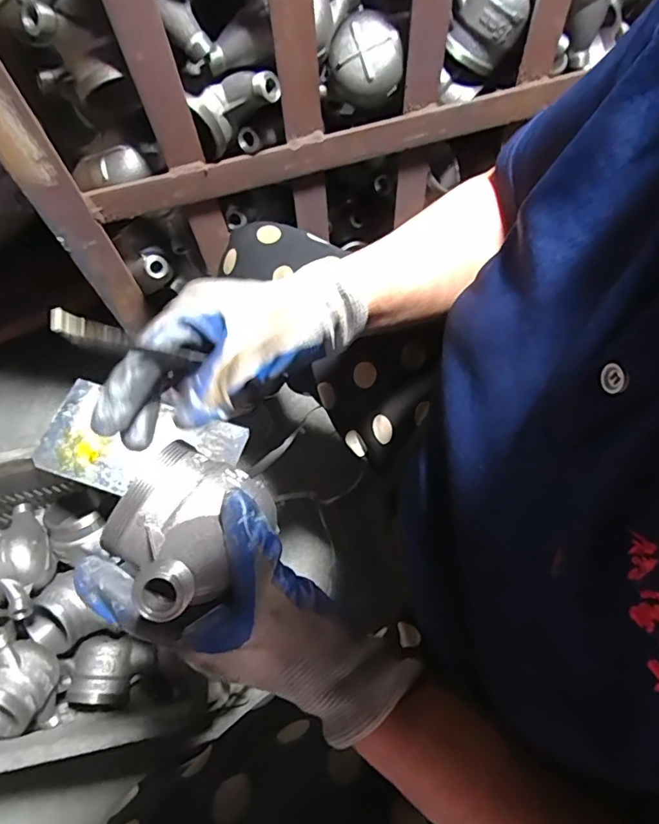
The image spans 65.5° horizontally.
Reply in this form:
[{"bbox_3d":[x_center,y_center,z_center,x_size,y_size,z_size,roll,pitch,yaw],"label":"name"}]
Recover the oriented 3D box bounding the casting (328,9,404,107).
[{"bbox_3d":[0.036,-0.356,0.526,0.065,0.068,0.054,-25,66,-9],"label":"casting"}]

